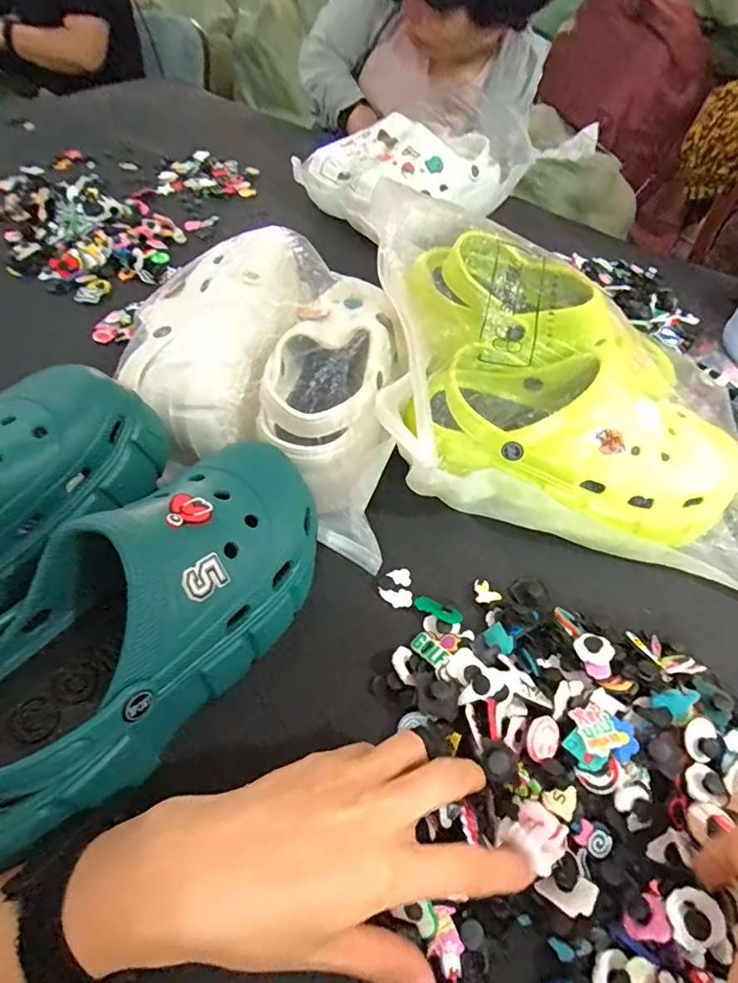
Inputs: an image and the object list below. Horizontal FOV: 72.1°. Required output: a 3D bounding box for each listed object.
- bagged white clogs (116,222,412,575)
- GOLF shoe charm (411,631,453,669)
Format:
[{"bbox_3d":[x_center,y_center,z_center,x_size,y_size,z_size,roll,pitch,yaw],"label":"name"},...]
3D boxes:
[{"bbox_3d":[-0.083,-0.103,0.440,0.227,0.108,0.273,9,52,3],"label":"bagged white clogs"},{"bbox_3d":[0.041,0.107,0.342,0.014,0.004,0.030,-31,38,-25],"label":"GOLF shoe charm"}]

